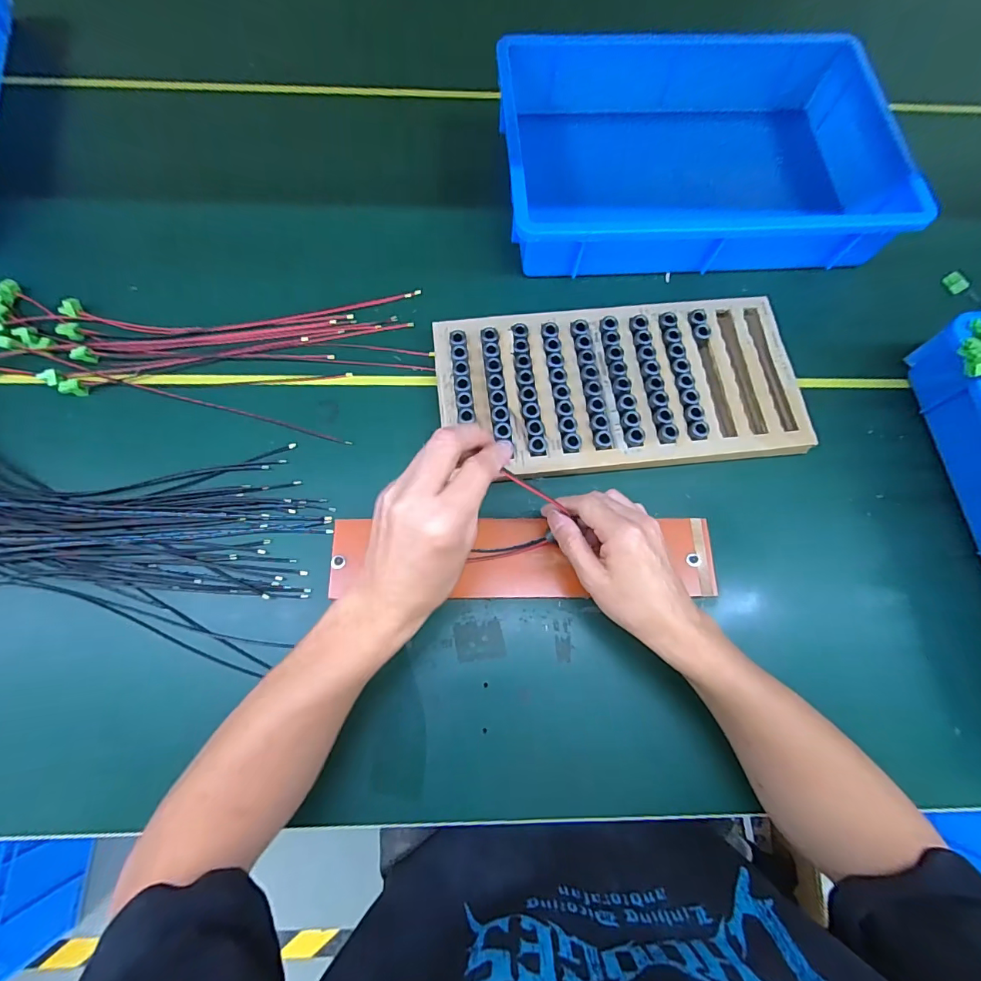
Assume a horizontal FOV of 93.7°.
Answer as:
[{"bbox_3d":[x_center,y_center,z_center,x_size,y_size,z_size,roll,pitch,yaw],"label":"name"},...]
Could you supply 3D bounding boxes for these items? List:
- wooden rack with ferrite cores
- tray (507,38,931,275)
[{"bbox_3d":[0.130,-0.106,0.468,0.356,0.030,0.175,-6,73,-4],"label":"wooden rack with ferrite cores"},{"bbox_3d":[0.228,-0.400,0.543,0.424,0.081,0.299,-1,73,-3],"label":"tray"}]

